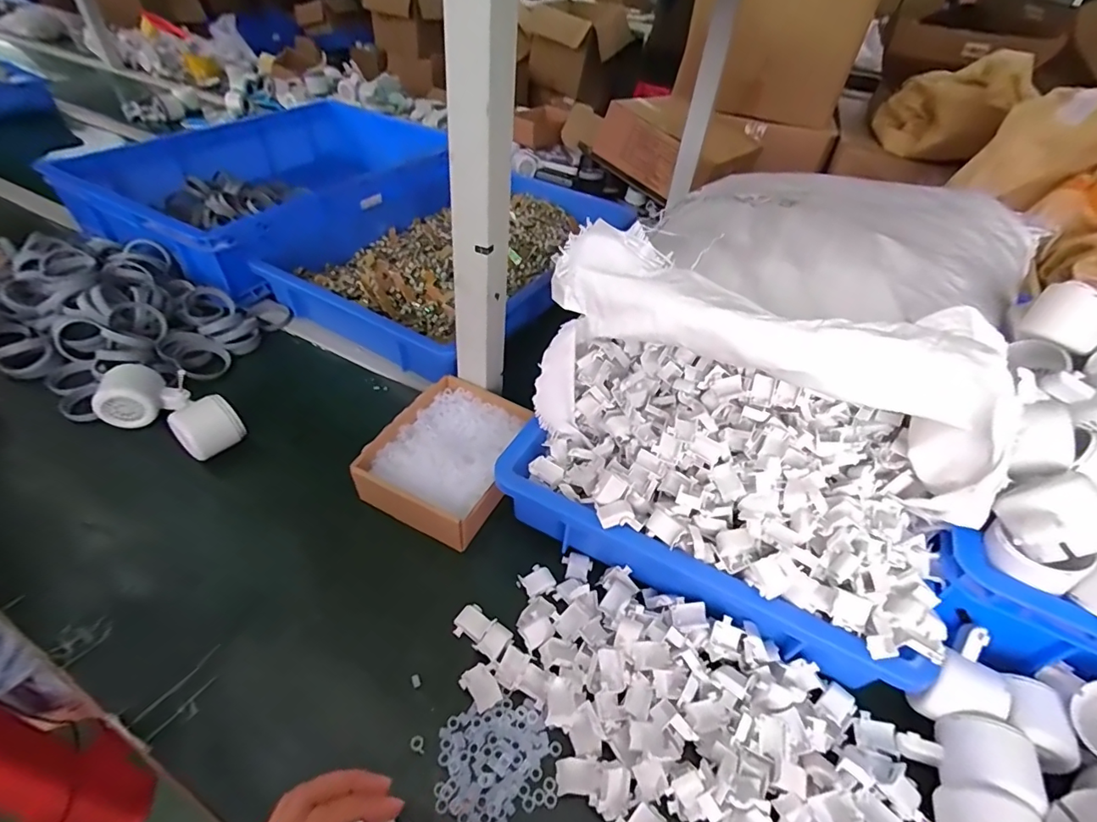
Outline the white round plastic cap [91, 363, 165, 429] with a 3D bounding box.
[{"bbox_3d":[-0.470,-0.016,0.566,0.048,0.050,0.060,-2,44,-8],"label":"white round plastic cap"}]

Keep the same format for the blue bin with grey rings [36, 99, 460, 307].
[{"bbox_3d":[-0.491,-0.421,0.902,0.387,0.116,0.534,21,45,15],"label":"blue bin with grey rings"}]

